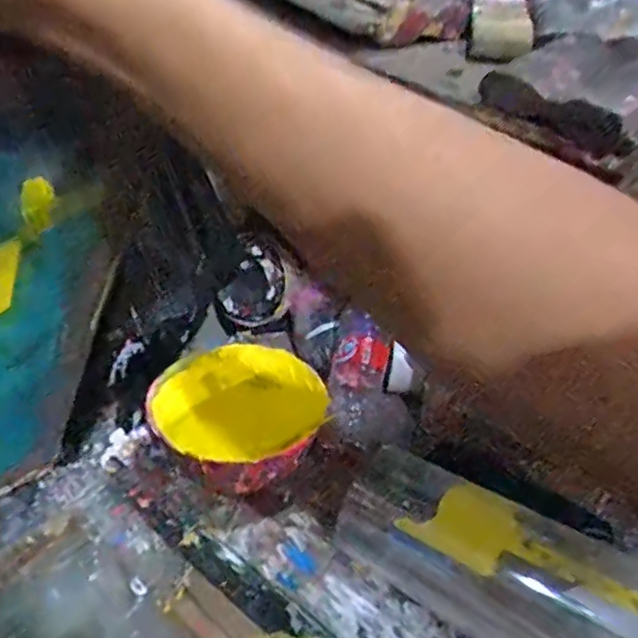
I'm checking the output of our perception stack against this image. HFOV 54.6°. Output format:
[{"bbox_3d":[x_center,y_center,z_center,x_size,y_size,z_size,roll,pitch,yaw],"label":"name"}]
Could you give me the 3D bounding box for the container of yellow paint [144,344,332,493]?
[{"bbox_3d":[-0.081,0.107,0.615,0.164,0.084,0.158,4,34,3],"label":"container of yellow paint"}]

